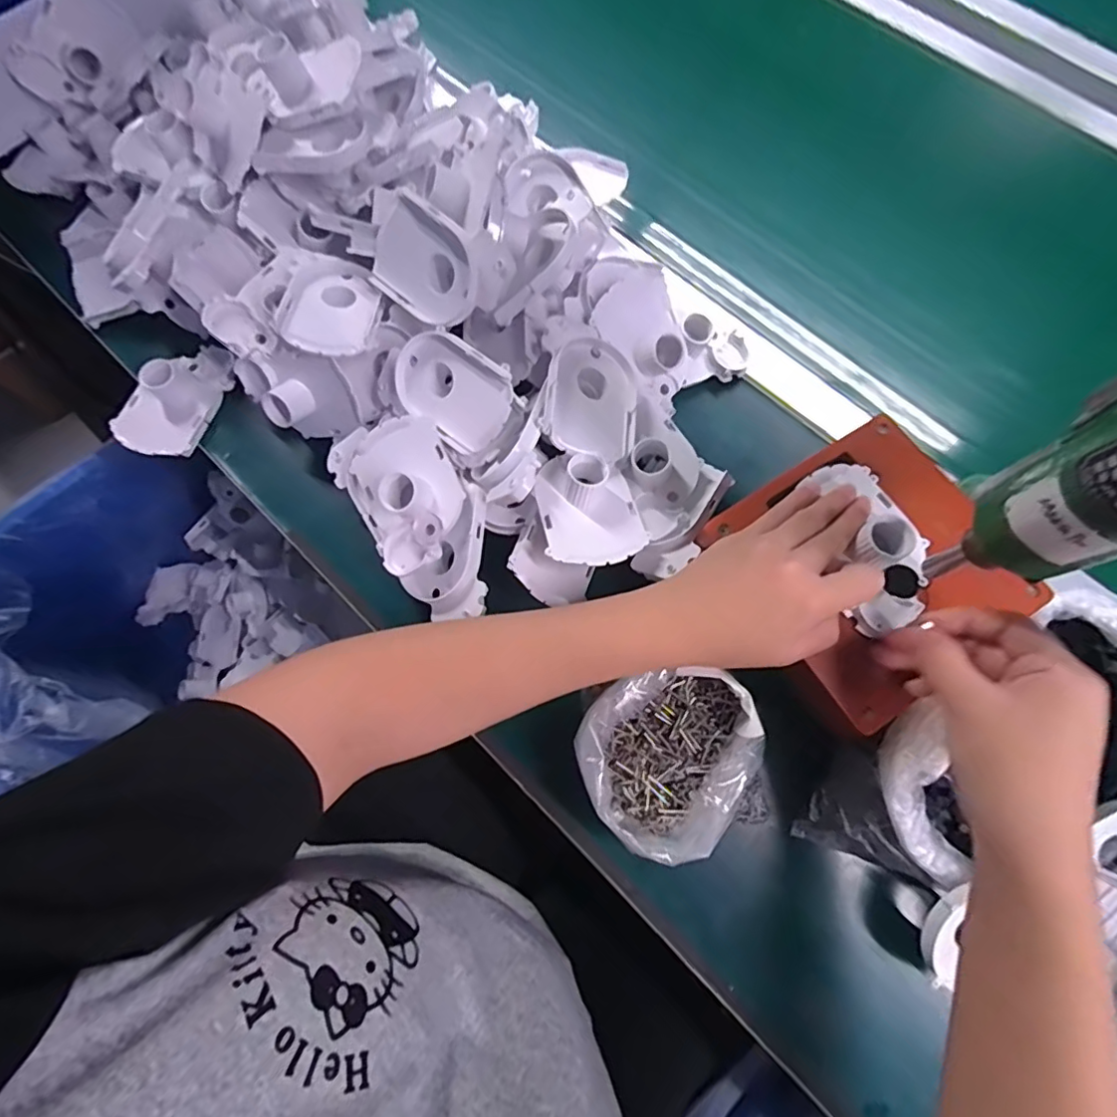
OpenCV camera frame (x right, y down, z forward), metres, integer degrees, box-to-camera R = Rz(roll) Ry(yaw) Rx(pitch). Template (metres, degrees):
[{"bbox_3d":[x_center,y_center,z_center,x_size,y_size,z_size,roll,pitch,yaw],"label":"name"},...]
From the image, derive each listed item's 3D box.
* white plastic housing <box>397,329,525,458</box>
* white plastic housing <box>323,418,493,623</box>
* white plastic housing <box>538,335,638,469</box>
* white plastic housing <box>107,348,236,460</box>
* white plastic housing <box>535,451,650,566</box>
[{"bbox_3d":[-0.071,-0.121,0.403,0.088,0.033,0.063,36,112,9],"label":"white plastic housing"},{"bbox_3d":[-0.095,-0.034,0.384,0.077,0.046,0.154,-33,76,-9],"label":"white plastic housing"},{"bbox_3d":[0.021,-0.109,0.385,0.064,0.017,0.086,13,73,-21],"label":"white plastic housing"},{"bbox_3d":[-0.303,-0.128,0.445,0.061,0.034,0.104,39,78,11],"label":"white plastic housing"},{"bbox_3d":[0.020,-0.033,0.364,0.065,0.030,0.077,-10,73,-2],"label":"white plastic housing"}]

